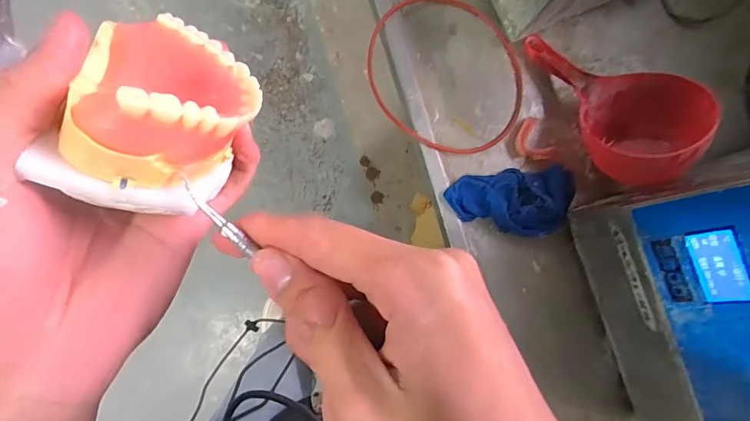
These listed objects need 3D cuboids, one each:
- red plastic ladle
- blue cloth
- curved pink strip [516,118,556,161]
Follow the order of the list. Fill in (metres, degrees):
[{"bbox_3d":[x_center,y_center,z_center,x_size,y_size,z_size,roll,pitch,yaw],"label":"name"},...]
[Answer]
[{"bbox_3d":[0.312,-0.156,0.585,0.130,0.122,0.236,-33,91,-7],"label":"red plastic ladle"},{"bbox_3d":[0.185,-0.010,0.596,0.167,0.037,0.086,-6,87,-6],"label":"blue cloth"},{"bbox_3d":[0.217,-0.093,0.615,0.043,0.014,0.061,-34,91,-7],"label":"curved pink strip"}]

